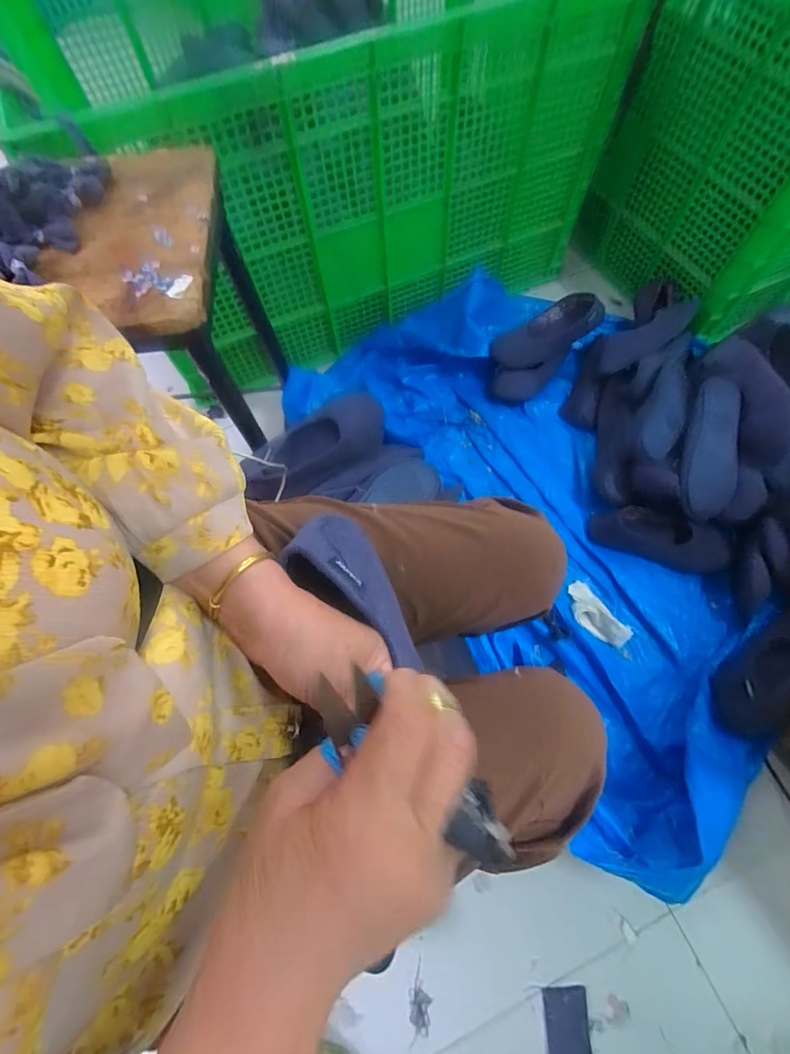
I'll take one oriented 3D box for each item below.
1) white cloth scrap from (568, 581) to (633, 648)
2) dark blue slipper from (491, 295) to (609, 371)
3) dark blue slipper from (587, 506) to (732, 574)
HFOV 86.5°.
[{"bbox_3d":[0.369,0.163,0.774,0.056,0.033,0.131,-32,70,-10],"label":"white cloth scrap"},{"bbox_3d":[0.340,-0.433,0.944,0.236,0.067,0.099,-24,68,16],"label":"dark blue slipper"},{"bbox_3d":[0.506,0.020,0.806,0.242,0.084,0.076,17,70,9],"label":"dark blue slipper"}]

